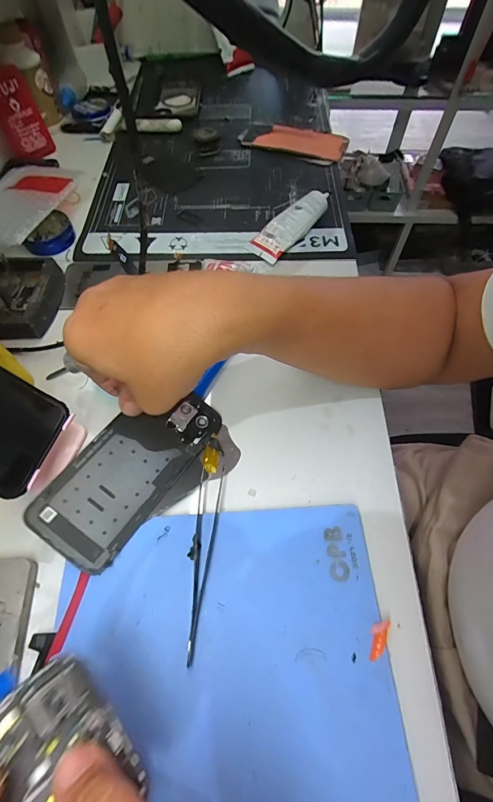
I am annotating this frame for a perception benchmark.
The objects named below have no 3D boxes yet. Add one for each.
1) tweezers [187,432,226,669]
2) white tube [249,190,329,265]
[{"bbox_3d":[-0.031,0.097,0.271,0.019,0.009,0.160,3,61,2],"label":"tweezers"},{"bbox_3d":[0.056,-0.216,0.436,0.040,0.019,0.118,40,77,19],"label":"white tube"}]

